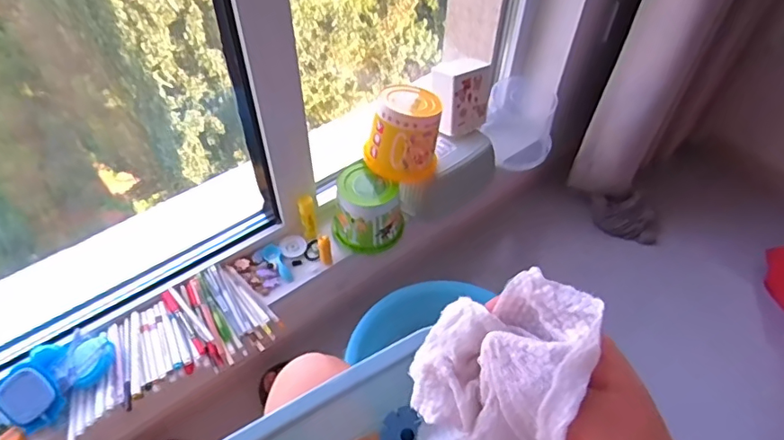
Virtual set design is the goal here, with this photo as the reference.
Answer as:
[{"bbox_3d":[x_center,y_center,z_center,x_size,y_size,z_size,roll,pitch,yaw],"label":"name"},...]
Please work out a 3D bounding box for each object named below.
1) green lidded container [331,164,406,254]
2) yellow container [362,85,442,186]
[{"bbox_3d":[-0.046,-0.016,0.974,0.125,0.124,0.109,18,52,13],"label":"green lidded container"},{"bbox_3d":[0.019,-0.167,0.946,0.129,0.132,0.148,4,50,2],"label":"yellow container"}]

